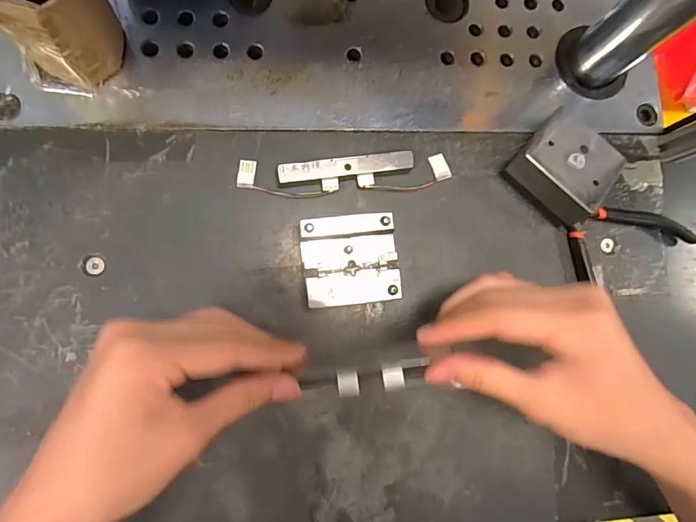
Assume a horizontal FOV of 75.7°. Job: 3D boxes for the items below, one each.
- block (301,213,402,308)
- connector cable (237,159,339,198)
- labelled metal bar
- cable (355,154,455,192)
[{"bbox_3d":[0.001,0.000,0.312,0.063,0.026,0.059,-5,85,-8],"label":"block"},{"bbox_3d":[-0.043,-0.056,0.319,0.071,0.009,0.021,13,83,-6],"label":"connector cable"},{"bbox_3d":[-0.001,-0.067,0.323,0.096,0.015,0.014,-9,86,-8],"label":"labelled metal bar"},{"bbox_3d":[0.043,-0.061,0.331,0.071,0.010,0.021,-19,87,-8],"label":"cable"}]

